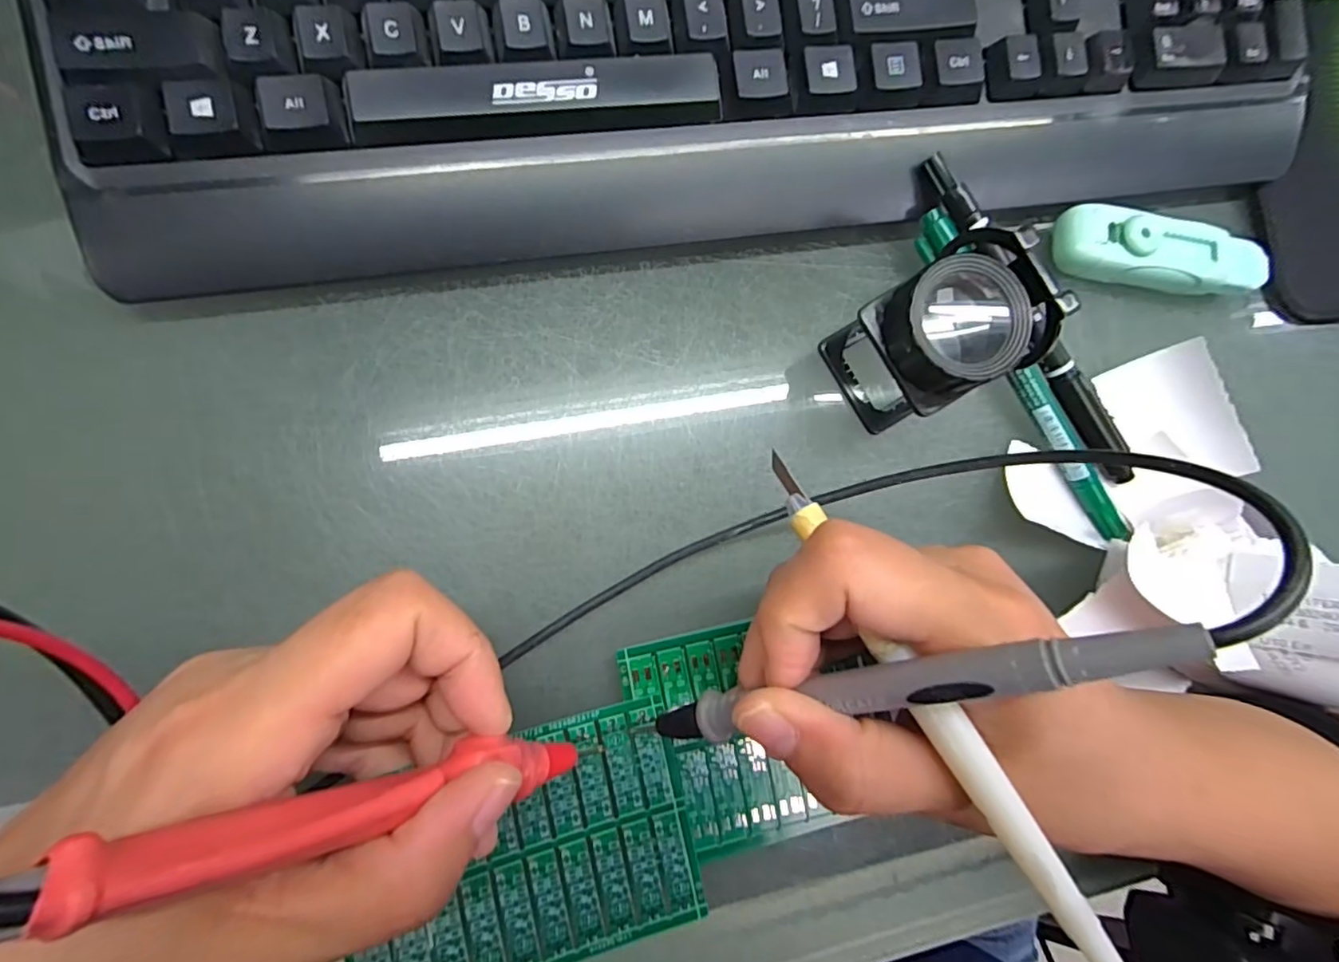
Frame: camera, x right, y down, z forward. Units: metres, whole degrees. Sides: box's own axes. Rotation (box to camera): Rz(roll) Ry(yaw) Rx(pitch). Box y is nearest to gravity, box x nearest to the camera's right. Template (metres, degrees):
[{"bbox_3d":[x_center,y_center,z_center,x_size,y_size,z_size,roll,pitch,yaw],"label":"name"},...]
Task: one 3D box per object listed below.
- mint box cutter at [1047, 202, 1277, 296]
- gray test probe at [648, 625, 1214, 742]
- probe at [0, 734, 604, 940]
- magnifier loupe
[{"bbox_3d":[0.196,-0.090,0.234,0.087,0.020,0.024,6,84,-8],"label":"mint box cutter"},{"bbox_3d":[0.045,0.048,0.135,0.122,0.008,0.009,-25,88,35],"label":"gray test probe"},{"bbox_3d":[-0.052,0.068,0.131,0.008,0.123,0.012,7,82,32],"label":"probe"},{"bbox_3d":[0.088,-0.048,0.194,0.048,0.060,0.040,-29,89,-10],"label":"magnifier loupe"}]

